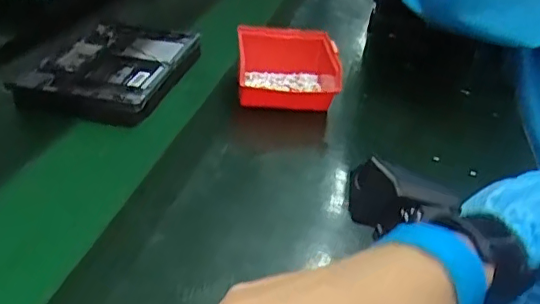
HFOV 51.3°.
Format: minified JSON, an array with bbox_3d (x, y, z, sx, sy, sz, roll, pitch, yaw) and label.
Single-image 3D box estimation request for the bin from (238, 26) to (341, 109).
[{"bbox_3d":[0.021,-0.108,0.733,0.122,0.068,0.161,4,33,-7],"label":"bin"}]

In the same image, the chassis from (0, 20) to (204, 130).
[{"bbox_3d":[-0.209,-0.122,0.783,0.174,0.029,0.277,8,30,6],"label":"chassis"}]

